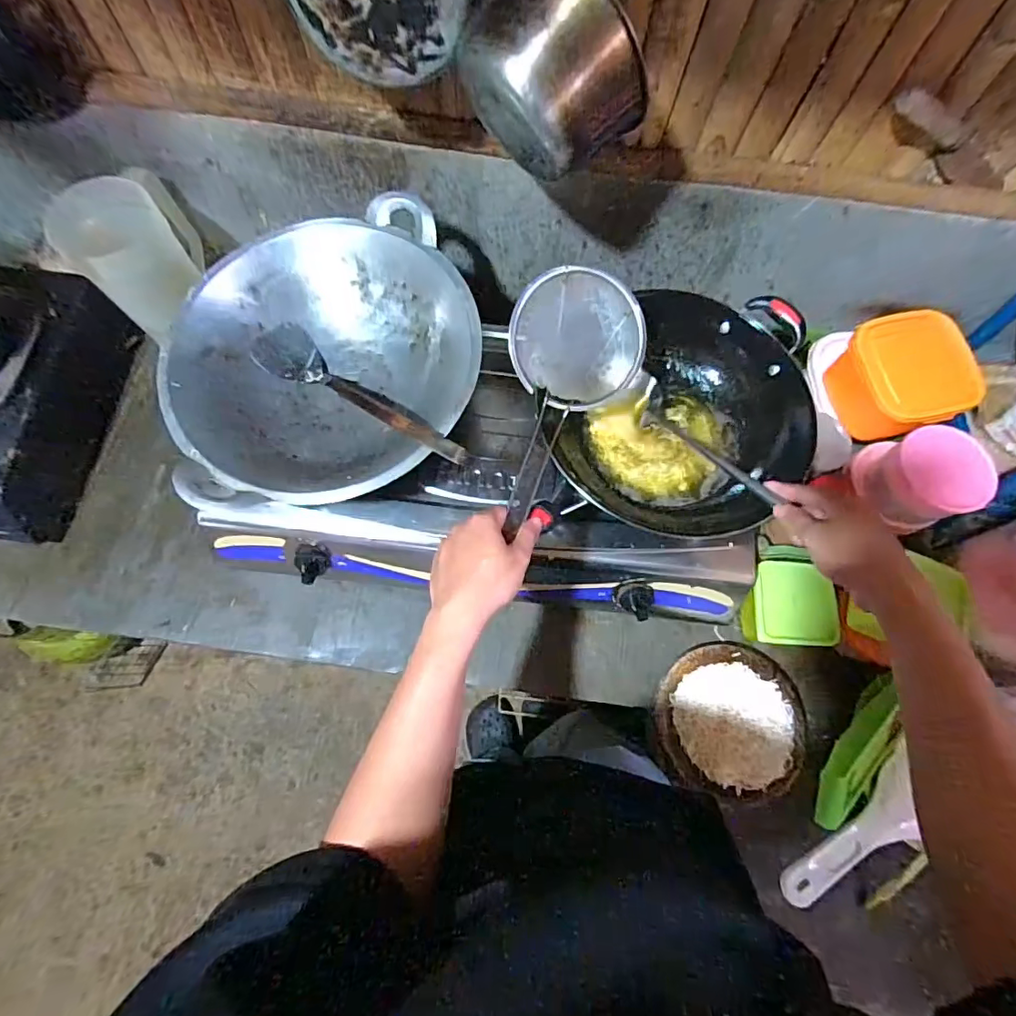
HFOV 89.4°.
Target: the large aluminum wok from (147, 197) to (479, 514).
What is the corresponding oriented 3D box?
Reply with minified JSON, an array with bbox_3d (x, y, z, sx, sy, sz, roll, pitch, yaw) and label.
[{"bbox_3d":[-0.211,-0.166,0.613,0.344,0.117,0.330,-22,73,-9],"label":"large aluminum wok"}]

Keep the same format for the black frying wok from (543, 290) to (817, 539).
[{"bbox_3d":[0.224,-0.112,0.616,0.270,0.091,0.299,39,74,11],"label":"black frying wok"}]

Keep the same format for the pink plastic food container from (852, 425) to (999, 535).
[{"bbox_3d":[0.526,-0.041,0.653,0.096,0.088,0.119,-16,72,-7],"label":"pink plastic food container"}]

